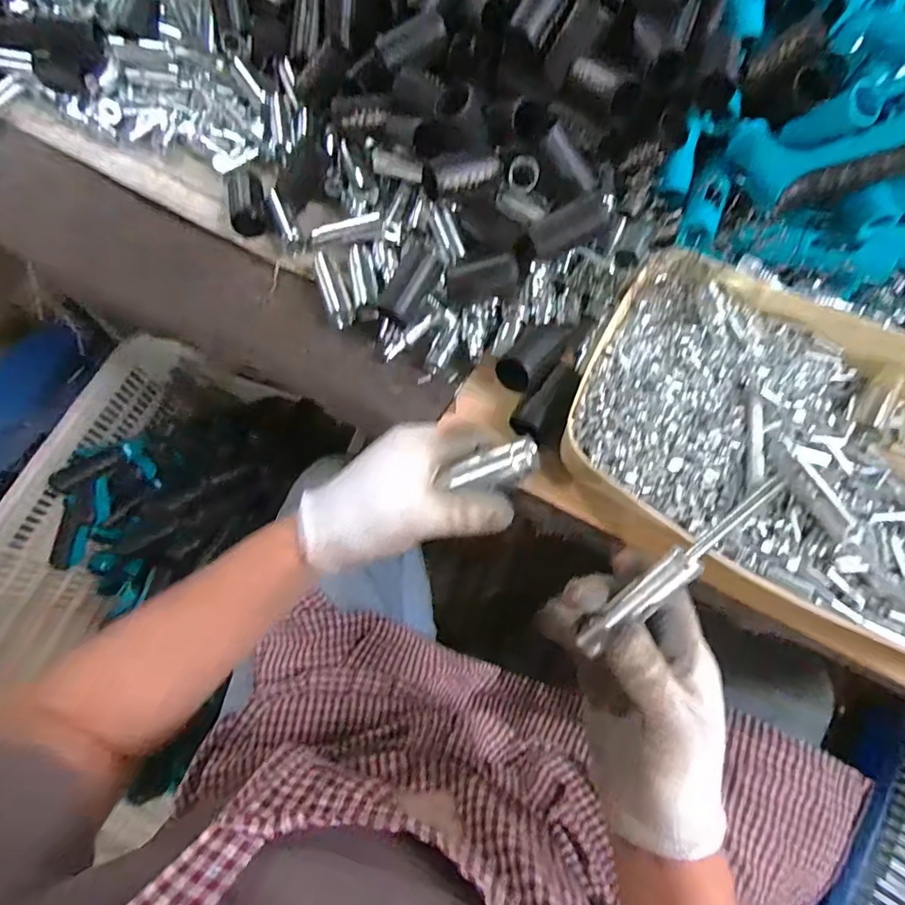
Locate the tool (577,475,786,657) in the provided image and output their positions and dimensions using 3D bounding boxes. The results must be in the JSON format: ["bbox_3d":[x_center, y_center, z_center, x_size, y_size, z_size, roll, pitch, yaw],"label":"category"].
[{"bbox_3d":[0.115,0.060,0.263,0.128,0.009,0.016,-46,71,13],"label":"tool"}]

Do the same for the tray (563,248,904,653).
[{"bbox_3d":[0.263,-0.006,0.373,0.332,0.047,0.229,26,71,12],"label":"tray"}]

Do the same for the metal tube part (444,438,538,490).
[{"bbox_3d":[0.023,0.011,0.299,0.057,0.018,0.019,-20,66,22],"label":"metal tube part"}]

